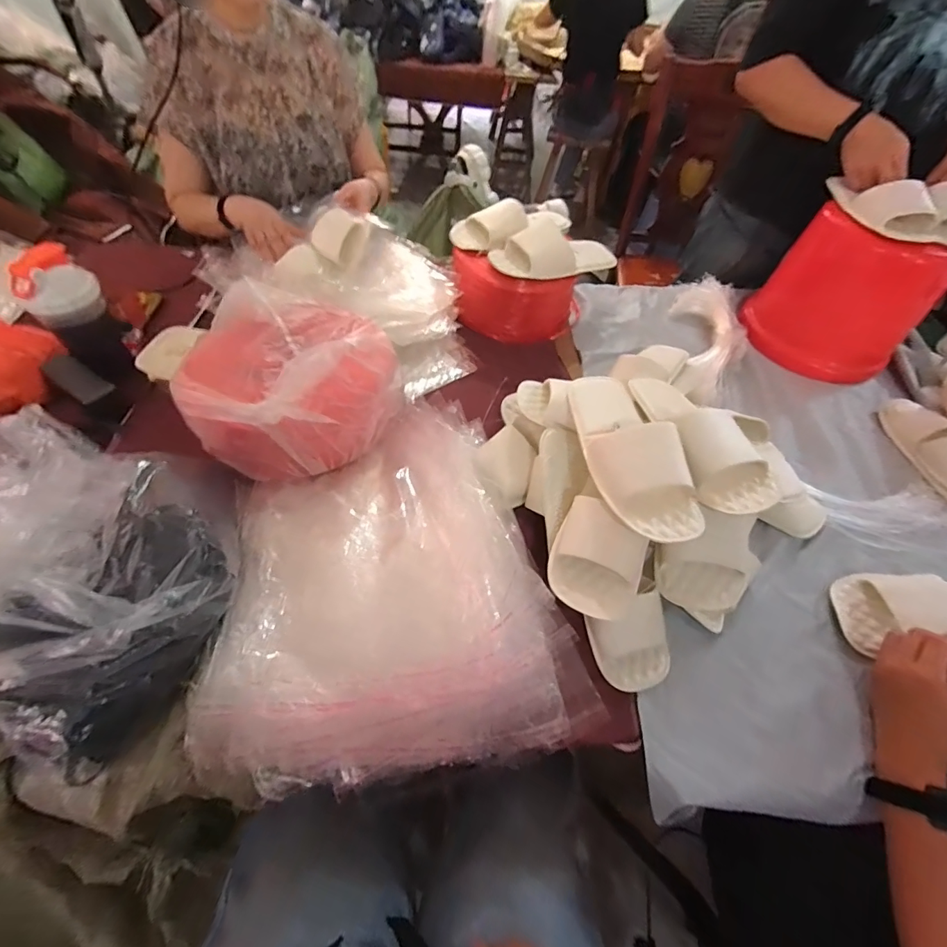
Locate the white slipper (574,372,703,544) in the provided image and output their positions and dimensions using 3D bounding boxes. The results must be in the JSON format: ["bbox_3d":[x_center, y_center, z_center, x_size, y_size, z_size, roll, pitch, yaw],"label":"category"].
[{"bbox_3d":[0.200,-0.041,0.561,0.114,0.056,0.273,-10,56,-12],"label":"white slipper"}]

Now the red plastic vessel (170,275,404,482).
[{"bbox_3d":[-0.247,-0.145,0.638,0.278,0.173,0.262,6,54,-1],"label":"red plastic vessel"}]

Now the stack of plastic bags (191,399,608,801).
[{"bbox_3d":[-0.095,0.115,0.558,0.403,0.092,0.446,-6,55,-9],"label":"stack of plastic bags"}]

